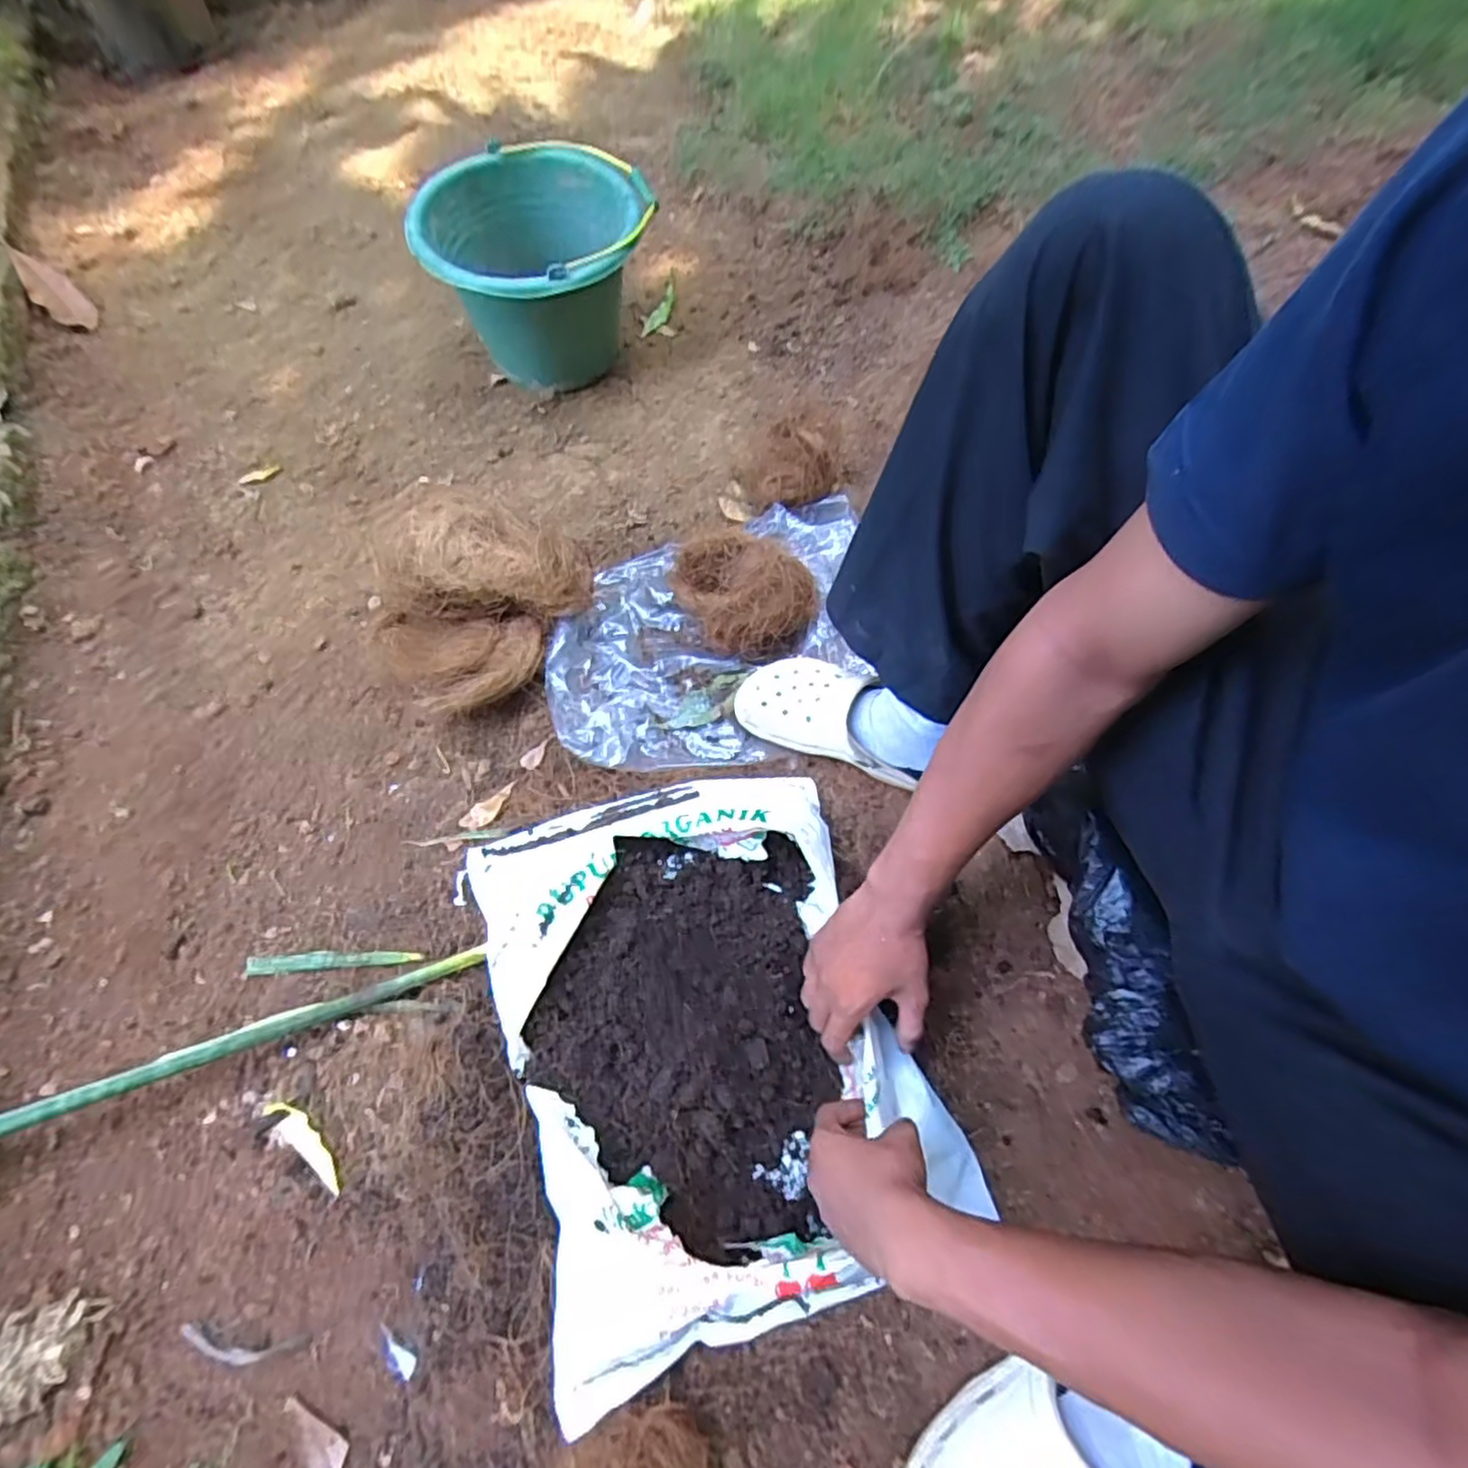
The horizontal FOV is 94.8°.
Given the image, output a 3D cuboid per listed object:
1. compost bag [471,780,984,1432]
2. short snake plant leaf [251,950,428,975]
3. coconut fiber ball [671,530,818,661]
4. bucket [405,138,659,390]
[{"bbox_3d":[-0.028,0.241,0.576,0.330,0.069,0.438,-18,65,-7],"label":"compost bag"},{"bbox_3d":[-0.381,0.213,0.639,0.167,0.006,0.016,-4,64,-1],"label":"short snake plant leaf"},{"bbox_3d":[0.012,-0.154,0.754,0.126,0.097,0.120,0,64,1],"label":"coconut fiber ball"},{"bbox_3d":[-0.255,-0.608,0.923,0.273,0.209,0.265,0,64,1],"label":"bucket"}]

